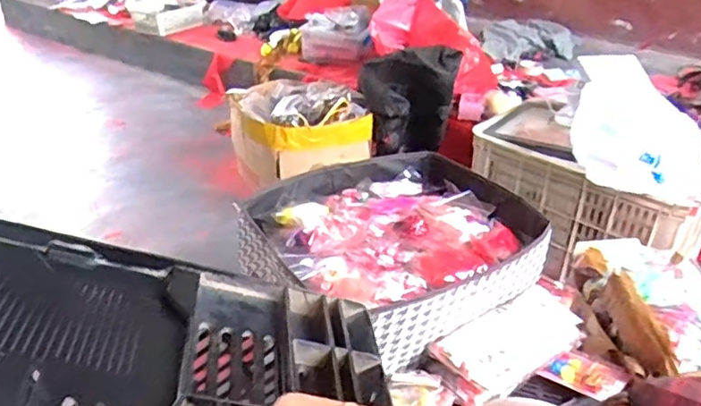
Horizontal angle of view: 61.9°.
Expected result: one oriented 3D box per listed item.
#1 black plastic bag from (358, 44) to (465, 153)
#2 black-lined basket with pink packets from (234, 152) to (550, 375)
[{"bbox_3d":[0.166,-0.276,1.623,0.304,0.278,0.118,-18,35,-34],"label":"black plastic bag"},{"bbox_3d":[0.061,0.062,0.922,0.421,0.104,0.381,-21,36,-36],"label":"black-lined basket with pink packets"}]

